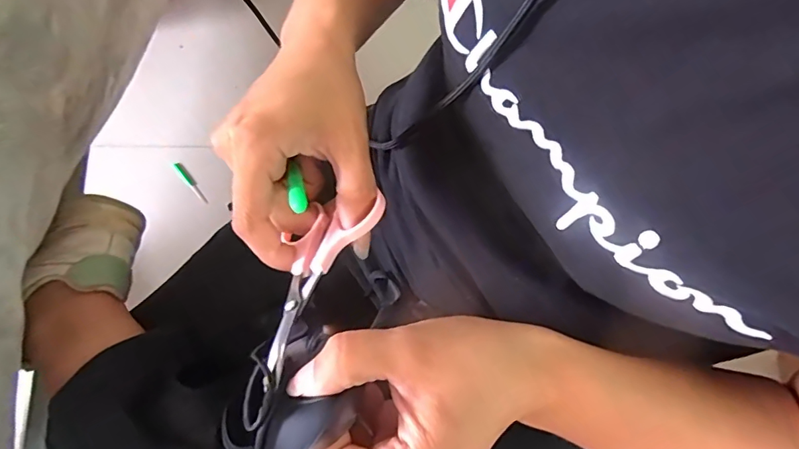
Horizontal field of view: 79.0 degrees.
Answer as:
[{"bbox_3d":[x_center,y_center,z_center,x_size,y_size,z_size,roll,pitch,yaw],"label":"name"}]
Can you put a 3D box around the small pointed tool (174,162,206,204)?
[{"bbox_3d":[-0.455,-0.090,1.051,0.016,0.013,0.114,-37,81,-7],"label":"small pointed tool"}]

